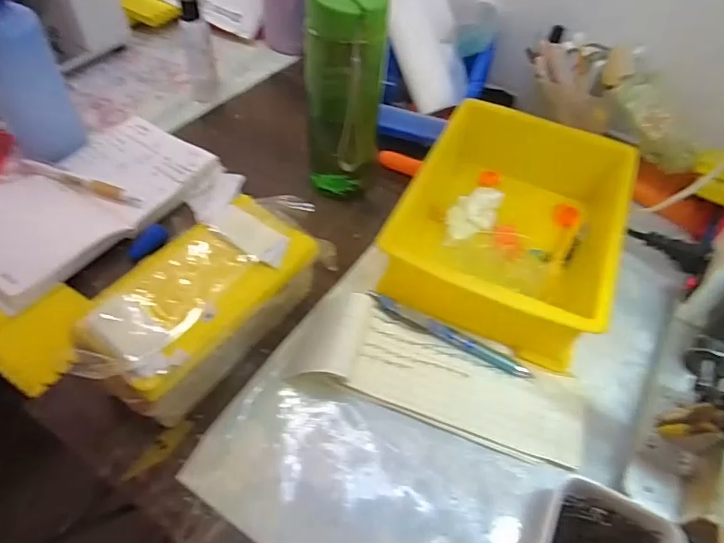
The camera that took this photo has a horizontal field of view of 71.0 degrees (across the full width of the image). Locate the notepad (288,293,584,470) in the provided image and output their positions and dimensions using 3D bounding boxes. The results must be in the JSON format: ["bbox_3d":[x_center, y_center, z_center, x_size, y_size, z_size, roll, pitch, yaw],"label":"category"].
[{"bbox_3d":[0.067,0.076,0.395,0.206,0.023,0.079,16,51,11],"label":"notepad"}]

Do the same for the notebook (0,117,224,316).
[{"bbox_3d":[-0.273,-0.073,0.495,0.140,0.019,0.238,30,55,22],"label":"notebook"}]

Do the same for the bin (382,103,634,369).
[{"bbox_3d":[0.141,-0.057,0.477,0.175,0.073,0.280,19,52,14],"label":"bin"}]

